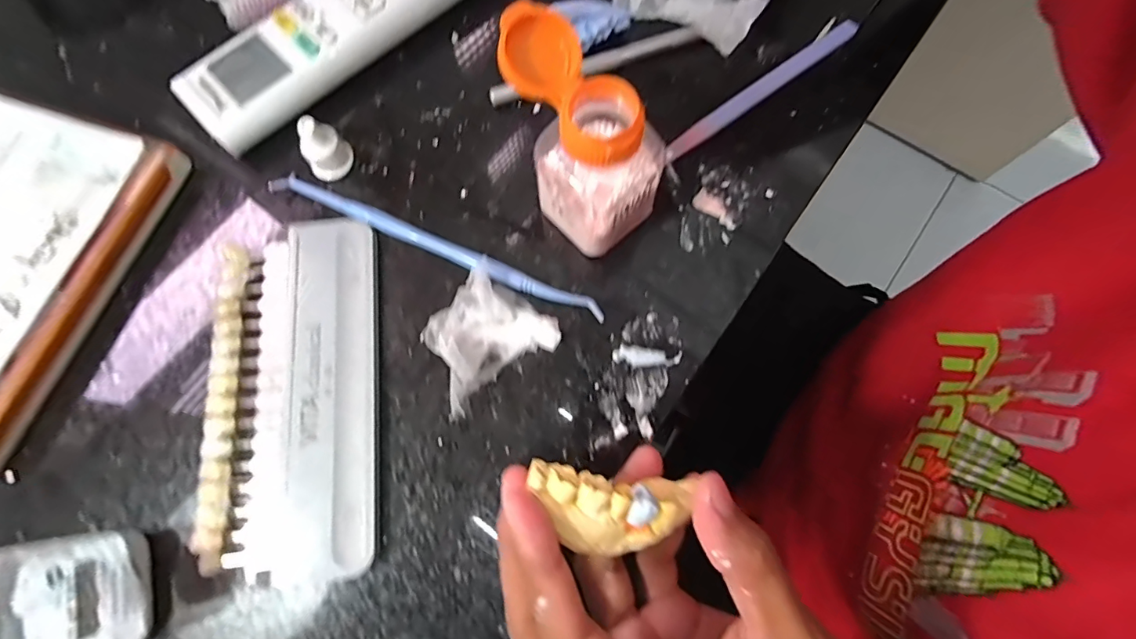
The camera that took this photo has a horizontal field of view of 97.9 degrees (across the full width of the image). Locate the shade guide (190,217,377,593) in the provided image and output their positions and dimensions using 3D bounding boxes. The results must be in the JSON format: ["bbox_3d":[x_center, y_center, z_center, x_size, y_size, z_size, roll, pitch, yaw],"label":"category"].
[{"bbox_3d":[-0.114,0.028,0.205,0.065,0.011,0.146,-7,73,-1],"label":"shade guide"}]

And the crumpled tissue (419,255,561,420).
[{"bbox_3d":[-0.038,0.006,0.210,0.055,0.013,0.047,-41,77,-10],"label":"crumpled tissue"}]

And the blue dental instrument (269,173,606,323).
[{"bbox_3d":[-0.061,-0.034,0.225,0.164,0.006,0.009,22,75,7],"label":"blue dental instrument"}]

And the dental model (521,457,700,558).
[{"bbox_3d":[0.016,0.063,0.163,0.058,0.021,0.025,11,76,-13],"label":"dental model"}]

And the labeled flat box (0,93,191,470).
[{"bbox_3d":[-0.249,-0.022,0.213,0.095,0.022,0.149,15,74,5],"label":"labeled flat box"}]

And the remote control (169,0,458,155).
[{"bbox_3d":[-0.108,-0.151,0.251,0.175,0.019,0.047,-41,77,-10],"label":"remote control"}]

